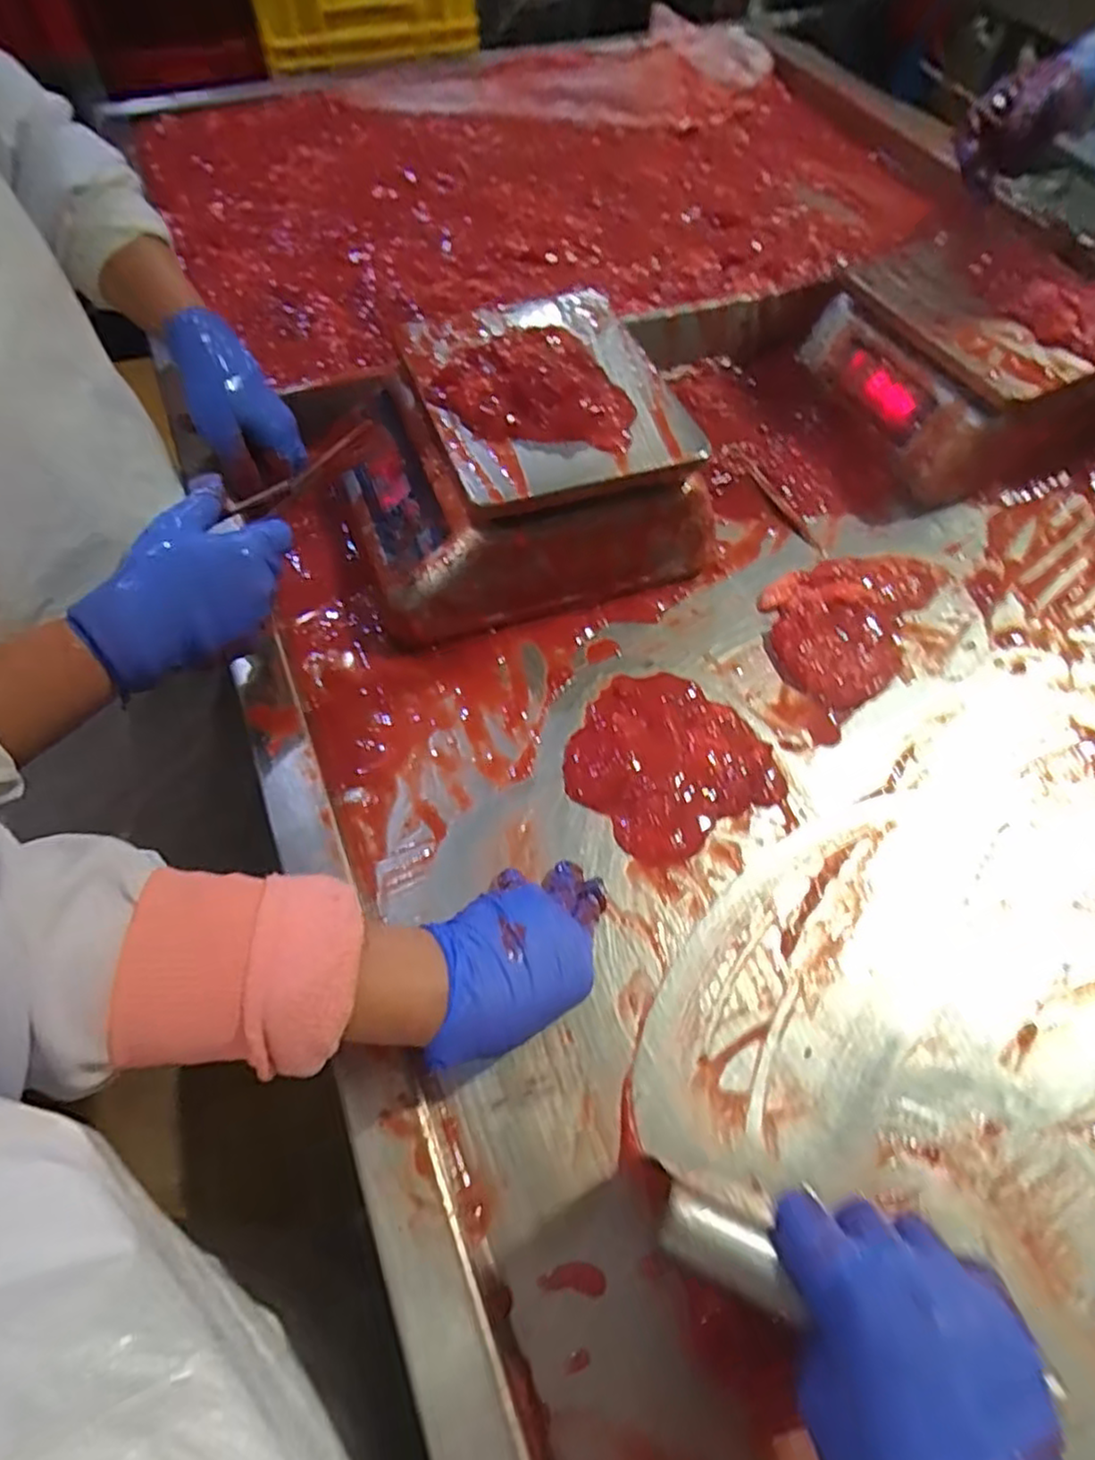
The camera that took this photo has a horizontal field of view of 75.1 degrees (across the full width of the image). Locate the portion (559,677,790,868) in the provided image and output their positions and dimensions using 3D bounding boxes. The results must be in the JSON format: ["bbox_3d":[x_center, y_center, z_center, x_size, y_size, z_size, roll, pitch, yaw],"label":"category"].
[{"bbox_3d":[0.087,0.022,0.521,0.138,0.016,0.142,-40,69,-22],"label":"portion"}]

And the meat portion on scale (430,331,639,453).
[{"bbox_3d":[-0.011,-0.260,0.524,0.144,0.031,0.114,3,60,-1],"label":"meat portion on scale"}]

